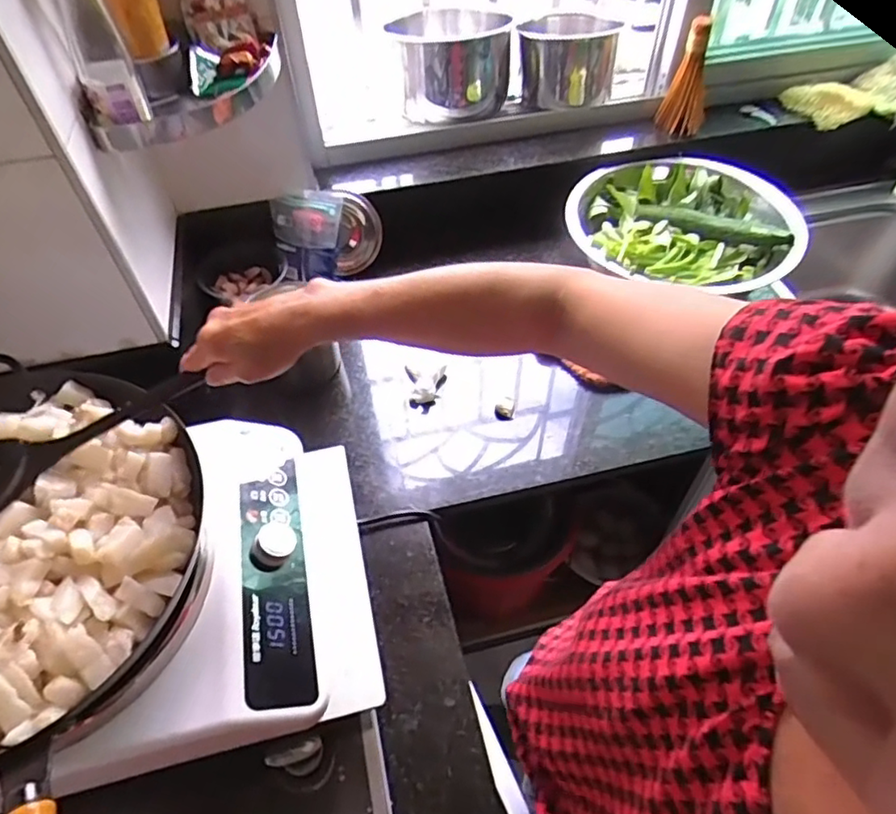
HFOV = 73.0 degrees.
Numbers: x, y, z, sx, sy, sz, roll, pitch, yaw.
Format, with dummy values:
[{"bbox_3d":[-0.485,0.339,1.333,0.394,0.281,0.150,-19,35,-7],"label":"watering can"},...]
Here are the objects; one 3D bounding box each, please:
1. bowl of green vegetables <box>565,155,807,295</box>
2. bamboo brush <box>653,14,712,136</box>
[{"bbox_3d":[0.374,-0.290,0.993,0.353,0.090,0.329,0,51,0],"label":"bowl of green vegetables"},{"bbox_3d":[0.426,-0.578,1.067,0.079,0.181,0.050,13,26,11],"label":"bamboo brush"}]

